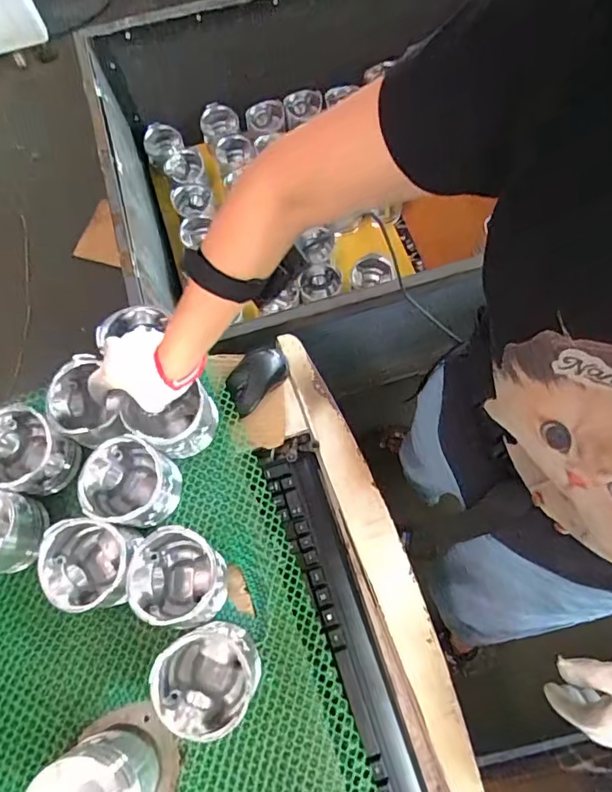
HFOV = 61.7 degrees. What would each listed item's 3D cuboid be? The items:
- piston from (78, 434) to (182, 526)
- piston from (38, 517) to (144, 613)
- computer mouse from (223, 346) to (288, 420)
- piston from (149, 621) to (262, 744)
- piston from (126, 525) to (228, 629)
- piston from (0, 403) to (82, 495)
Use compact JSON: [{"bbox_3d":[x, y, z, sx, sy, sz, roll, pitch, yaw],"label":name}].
[{"bbox_3d":[-0.196,0.101,0.581,0.083,0.087,0.087,-1,70,2],"label":"piston"},{"bbox_3d":[-0.226,0.178,0.545,0.091,0.070,0.091,-1,70,2],"label":"piston"},{"bbox_3d":[-0.071,-0.025,0.707,0.056,0.030,0.103,36,76,14],"label":"computer mouse"},{"bbox_3d":[-0.094,0.277,0.509,0.085,0.080,0.087,-1,70,2],"label":"piston"},{"bbox_3d":[-0.131,0.188,0.538,0.086,0.085,0.089,-1,70,2],"label":"piston"},{"bbox_3d":[-0.324,0.066,0.599,0.086,0.079,0.089,-1,70,2],"label":"piston"}]

